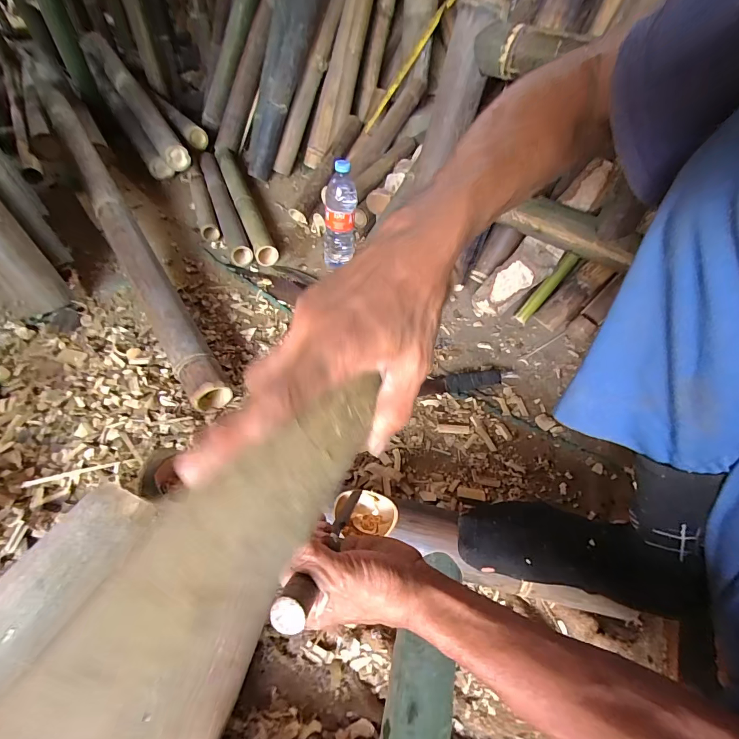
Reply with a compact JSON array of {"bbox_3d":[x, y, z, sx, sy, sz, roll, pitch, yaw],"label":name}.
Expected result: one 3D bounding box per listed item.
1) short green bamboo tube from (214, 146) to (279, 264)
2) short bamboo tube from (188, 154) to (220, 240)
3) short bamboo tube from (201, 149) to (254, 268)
[{"bbox_3d":[-0.367,-0.498,1.087,0.063,0.068,0.620,-17,52,-17],"label":"short green bamboo tube"},{"bbox_3d":[-0.485,-0.493,1.084,0.050,0.060,0.412,-16,52,-16],"label":"short bamboo tube"},{"bbox_3d":[-0.418,-0.475,1.070,0.053,0.058,0.584,-17,52,-16],"label":"short bamboo tube"}]

